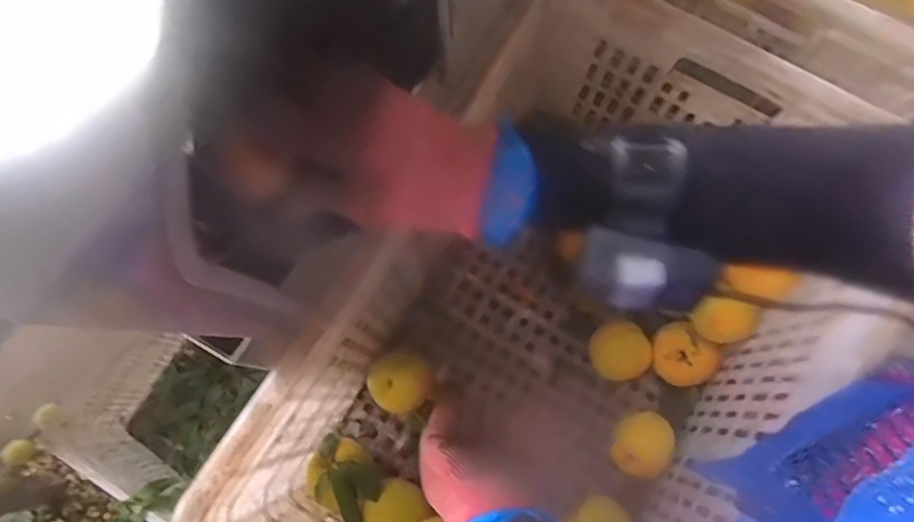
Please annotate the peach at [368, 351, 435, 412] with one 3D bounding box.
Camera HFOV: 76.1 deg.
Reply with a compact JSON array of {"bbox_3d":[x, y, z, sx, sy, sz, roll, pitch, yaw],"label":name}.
[{"bbox_3d":[-0.059,0.132,0.637,0.060,0.067,0.062,0,76,0],"label":"peach"}]

